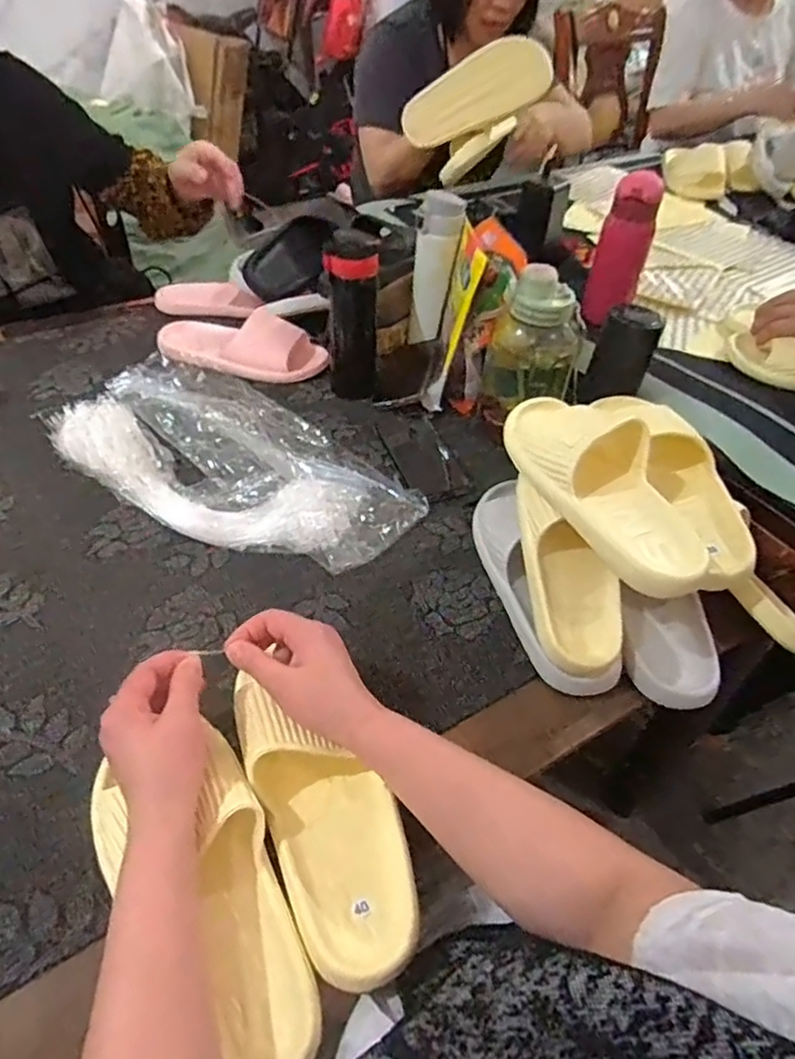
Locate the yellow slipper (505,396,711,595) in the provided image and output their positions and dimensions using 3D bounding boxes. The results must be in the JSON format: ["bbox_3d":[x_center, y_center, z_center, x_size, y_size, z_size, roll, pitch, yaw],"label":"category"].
[{"bbox_3d":[0.190,-0.049,0.583,0.100,0.060,0.247,-17,50,-18],"label":"yellow slipper"}]

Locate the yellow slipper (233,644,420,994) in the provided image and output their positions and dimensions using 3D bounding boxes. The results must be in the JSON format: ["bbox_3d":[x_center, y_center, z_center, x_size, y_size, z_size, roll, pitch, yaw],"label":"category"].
[{"bbox_3d":[-0.058,0.205,0.477,0.094,0.068,0.234,-22,57,-23],"label":"yellow slipper"}]

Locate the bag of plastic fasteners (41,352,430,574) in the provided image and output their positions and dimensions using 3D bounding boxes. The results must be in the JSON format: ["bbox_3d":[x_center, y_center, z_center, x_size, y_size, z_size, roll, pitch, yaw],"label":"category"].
[{"bbox_3d":[-0.209,-0.096,0.772,0.478,0.048,0.244,28,50,23],"label":"bag of plastic fasteners"}]

